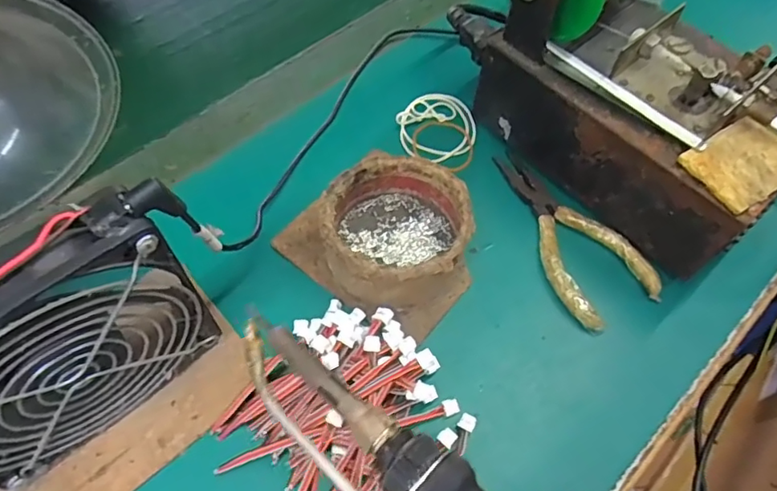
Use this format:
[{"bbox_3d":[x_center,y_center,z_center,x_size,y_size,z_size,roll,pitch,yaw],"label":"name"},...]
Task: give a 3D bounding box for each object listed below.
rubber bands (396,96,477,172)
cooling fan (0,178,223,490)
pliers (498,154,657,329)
[{"bbox_3d":[0.034,-0.083,0.387,0.055,0.004,0.062,7,61,0],"label":"rubber bands"},{"bbox_3d":[-0.134,0.044,0.234,0.124,0.129,0.030,-40,70,-22],"label":"cooling fan"},{"bbox_3d":[0.110,-0.011,0.346,0.059,0.013,0.128,-23,65,-16],"label":"pliers"}]

